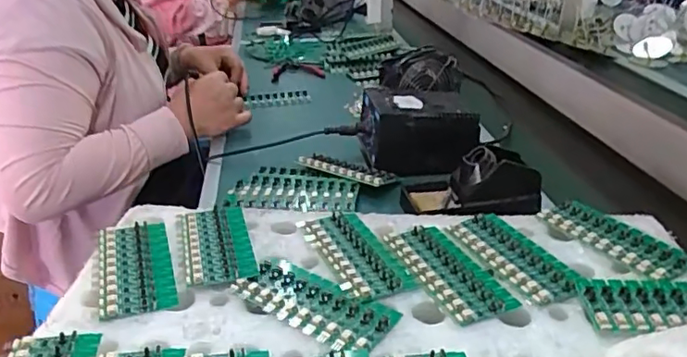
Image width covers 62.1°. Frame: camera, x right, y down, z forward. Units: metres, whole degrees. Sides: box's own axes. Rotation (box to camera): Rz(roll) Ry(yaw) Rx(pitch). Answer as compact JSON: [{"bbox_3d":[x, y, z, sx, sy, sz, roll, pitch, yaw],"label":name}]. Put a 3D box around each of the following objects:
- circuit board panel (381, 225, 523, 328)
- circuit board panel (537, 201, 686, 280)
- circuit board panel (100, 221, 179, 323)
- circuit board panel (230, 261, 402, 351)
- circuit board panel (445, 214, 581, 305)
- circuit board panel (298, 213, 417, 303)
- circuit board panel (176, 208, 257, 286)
[{"bbox_3d":[0.095,0.081,0.520,0.062,0.005,0.135,-12,30,-21],"label":"circuit board panel"},{"bbox_3d":[0.263,0.058,0.556,0.057,0.008,0.137,-16,32,-27],"label":"circuit board panel"},{"bbox_3d":[-0.190,0.078,0.522,0.061,0.005,0.138,-10,30,-18],"label":"circuit board panel"},{"bbox_3d":[-0.025,0.102,0.479,0.132,0.005,0.066,19,33,31],"label":"circuit board panel"},{"bbox_3d":[0.161,0.071,0.536,0.060,0.006,0.132,-12,30,-22],"label":"circuit board panel"},{"bbox_3d":[0.008,0.069,0.543,0.062,0.005,0.138,-11,30,-21],"label":"circuit board panel"},{"bbox_3d":[-0.124,0.061,0.556,0.064,0.008,0.144,-5,24,-16],"label":"circuit board panel"}]

